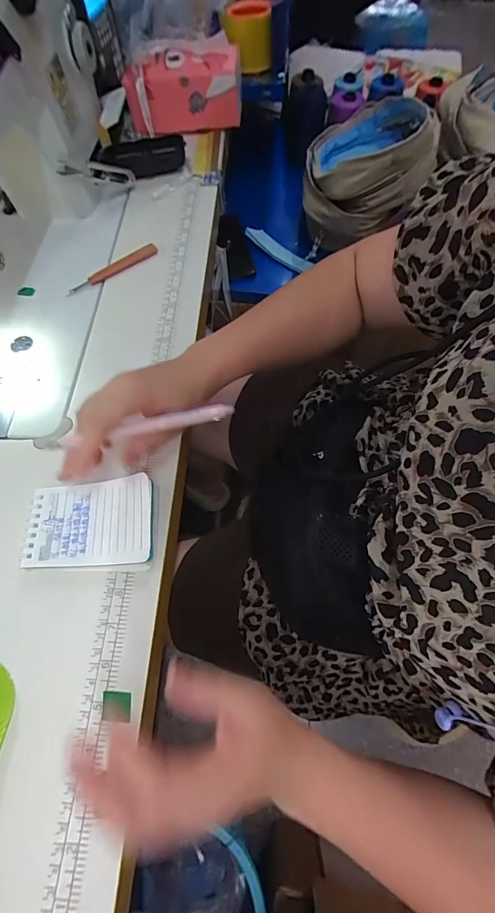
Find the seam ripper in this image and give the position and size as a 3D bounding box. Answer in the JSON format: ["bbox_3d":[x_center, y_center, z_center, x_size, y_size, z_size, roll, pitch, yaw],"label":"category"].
[{"bbox_3d":[-0.159,-0.222,0.451,0.116,0.012,0.017,-35,69,-14],"label":"seam ripper"}]

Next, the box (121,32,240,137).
[{"bbox_3d":[-0.088,-0.519,0.536,0.165,0.079,0.069,-15,66,-5],"label":"box"}]

